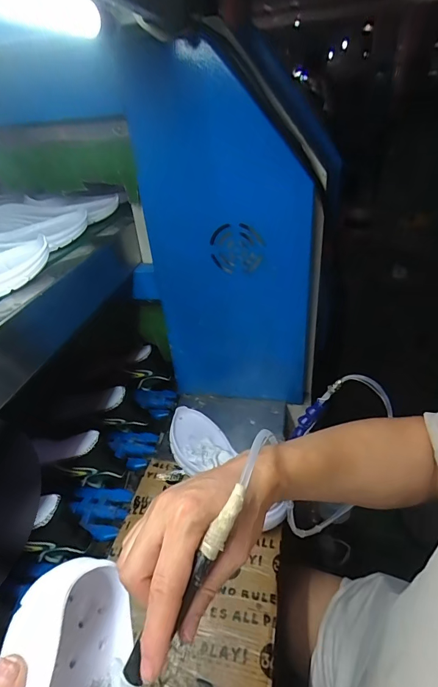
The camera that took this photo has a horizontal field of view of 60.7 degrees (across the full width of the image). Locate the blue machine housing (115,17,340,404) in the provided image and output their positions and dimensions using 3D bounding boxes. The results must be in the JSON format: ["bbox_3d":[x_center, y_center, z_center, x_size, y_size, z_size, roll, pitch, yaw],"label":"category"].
[{"bbox_3d":[0.026,-0.156,0.700,0.349,0.625,0.094,-1,35,2],"label":"blue machine housing"}]

